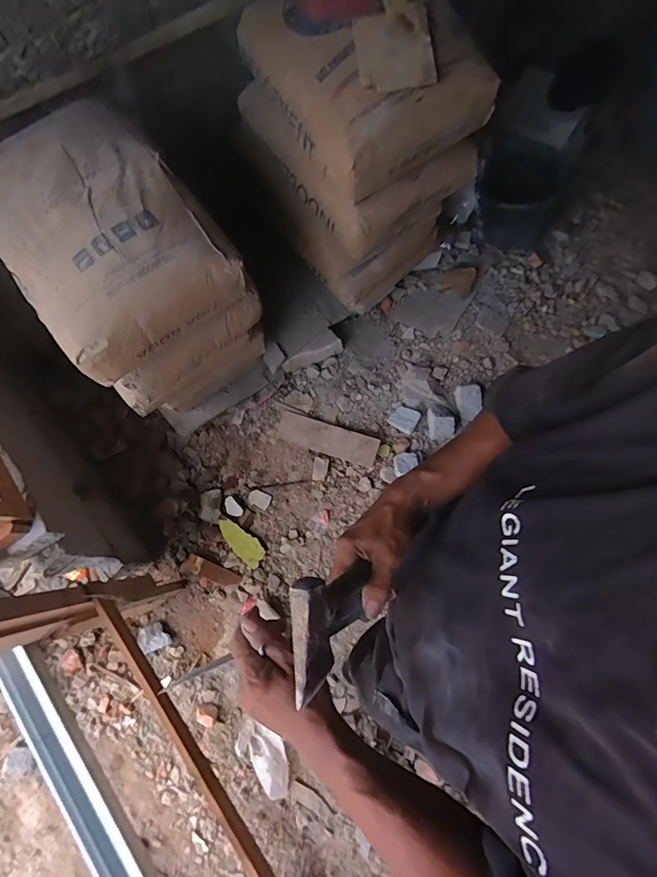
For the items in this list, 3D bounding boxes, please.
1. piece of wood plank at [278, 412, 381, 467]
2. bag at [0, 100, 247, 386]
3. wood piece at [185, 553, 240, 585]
[{"bbox_3d":[-0.005,0.000,1.403,0.343,0.025,0.102,18,97,12],"label":"piece of wood plank"},{"bbox_3d":[-0.465,-0.417,0.824,0.368,0.141,0.510,-40,77,-7],"label":"bag"},{"bbox_3d":[-0.370,0.423,1.322,0.185,0.019,0.055,20,79,5],"label":"wood piece"}]

